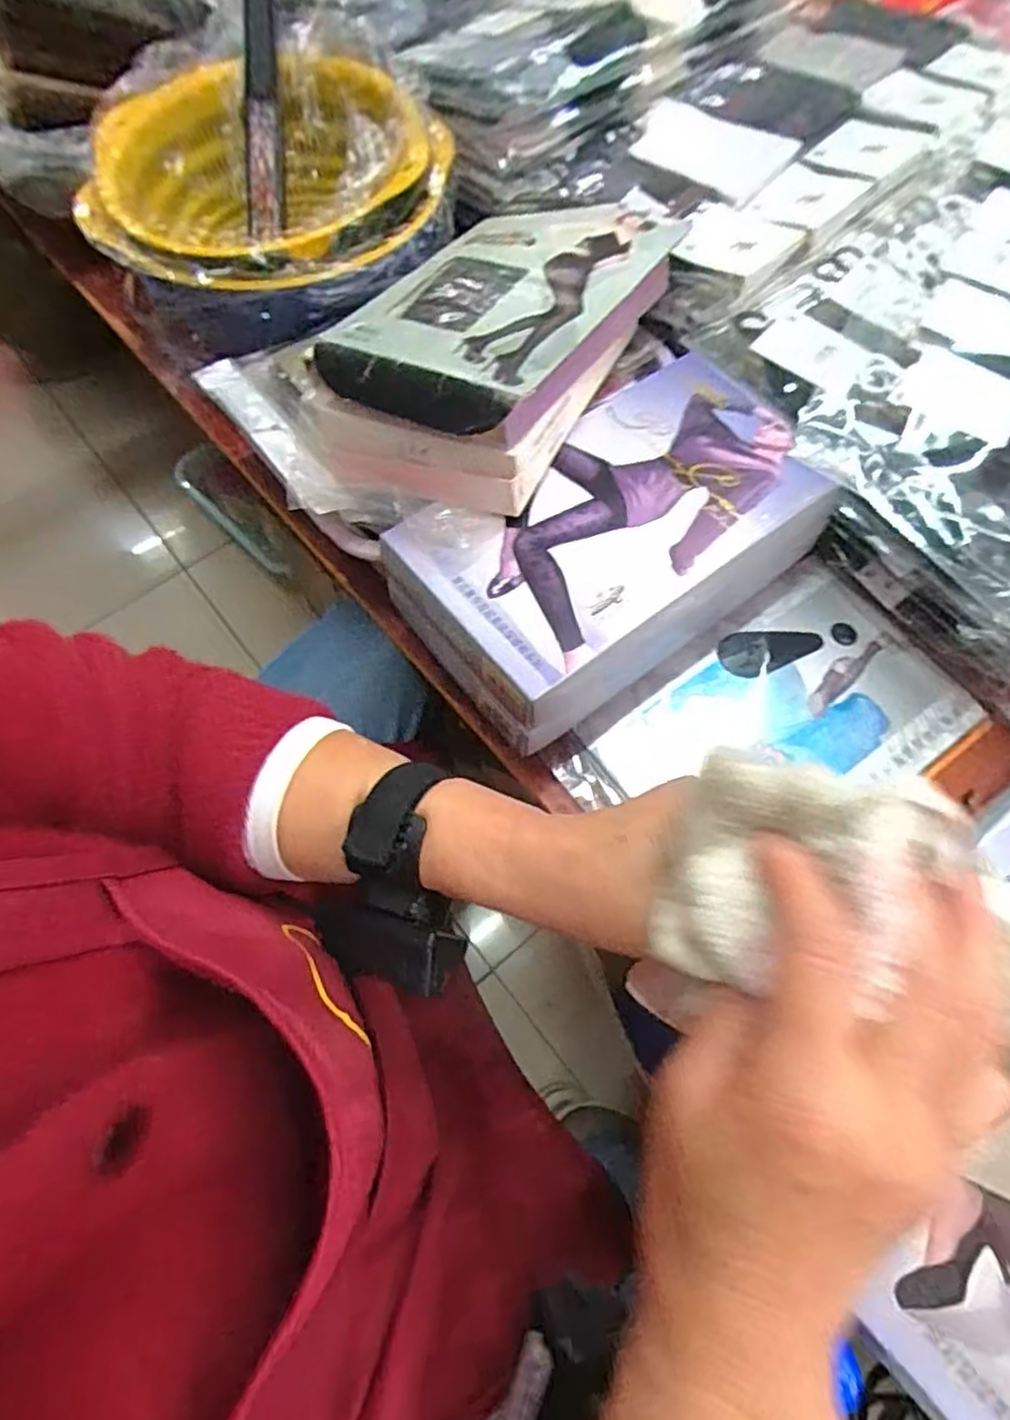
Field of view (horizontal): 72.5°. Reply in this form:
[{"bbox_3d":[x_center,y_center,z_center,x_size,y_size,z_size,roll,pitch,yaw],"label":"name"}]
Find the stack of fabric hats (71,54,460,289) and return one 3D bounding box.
[{"bbox_3d":[-0.189,-0.421,0.565,0.284,0.110,0.265,-12,66,-5],"label":"stack of fabric hats"}]

